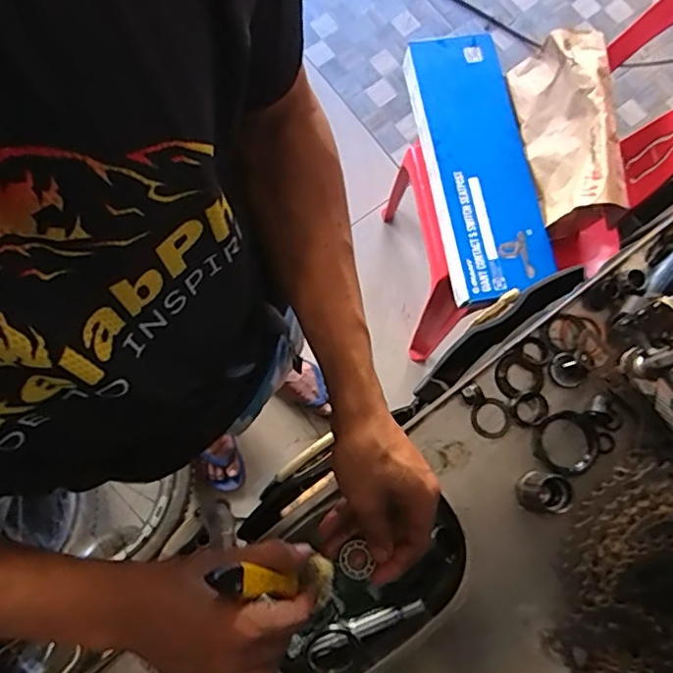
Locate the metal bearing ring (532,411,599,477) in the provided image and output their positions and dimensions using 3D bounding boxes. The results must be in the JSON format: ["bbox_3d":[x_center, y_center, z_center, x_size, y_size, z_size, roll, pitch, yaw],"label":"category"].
[{"bbox_3d":[0.227,0.105,0.564,0.062,0.019,0.060,0,78,-1],"label":"metal bearing ring"}]

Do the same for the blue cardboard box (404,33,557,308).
[{"bbox_3d":[0.259,-0.315,1.046,0.175,0.056,0.510,-9,78,-3],"label":"blue cardboard box"}]

